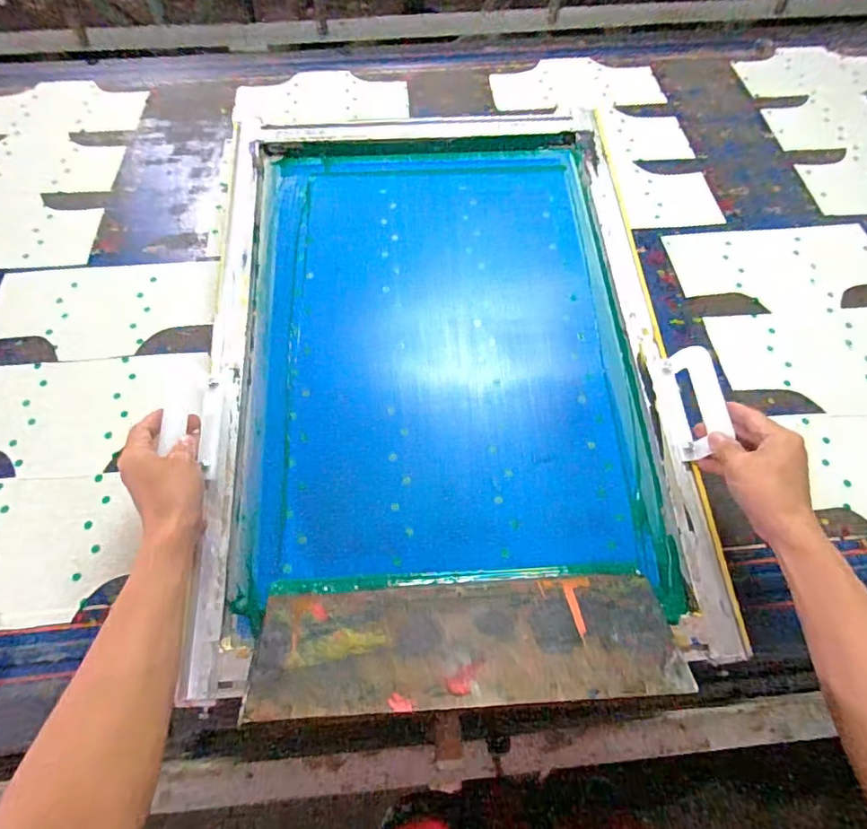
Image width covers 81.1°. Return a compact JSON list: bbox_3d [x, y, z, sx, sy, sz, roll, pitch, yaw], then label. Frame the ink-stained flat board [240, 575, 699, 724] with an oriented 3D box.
[{"bbox_3d":[0.027,0.200,0.449,0.359,0.006,0.110,-3,39,-1],"label":"ink-stained flat board"}]

